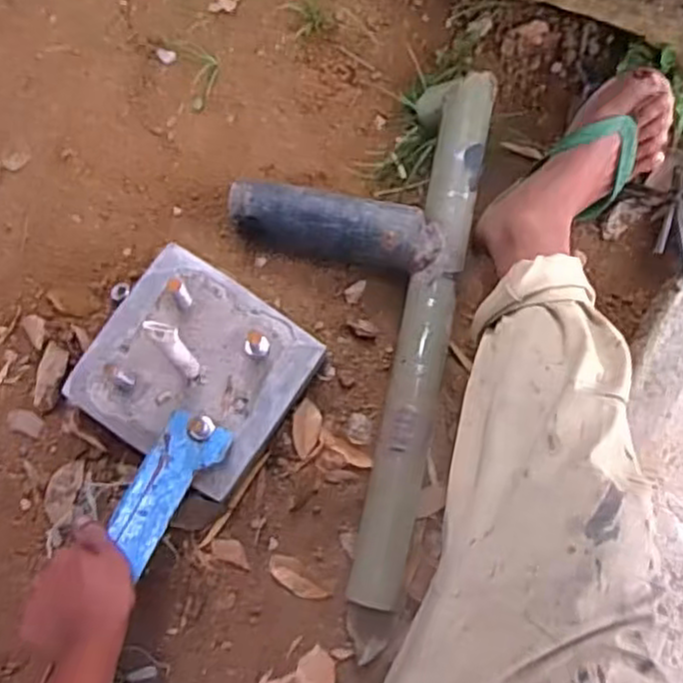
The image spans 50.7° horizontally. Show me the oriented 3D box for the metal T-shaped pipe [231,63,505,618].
[{"bbox_3d":[0.002,-0.024,0.803,0.285,0.079,0.594,6,83,2],"label":"metal T-shaped pipe"}]

